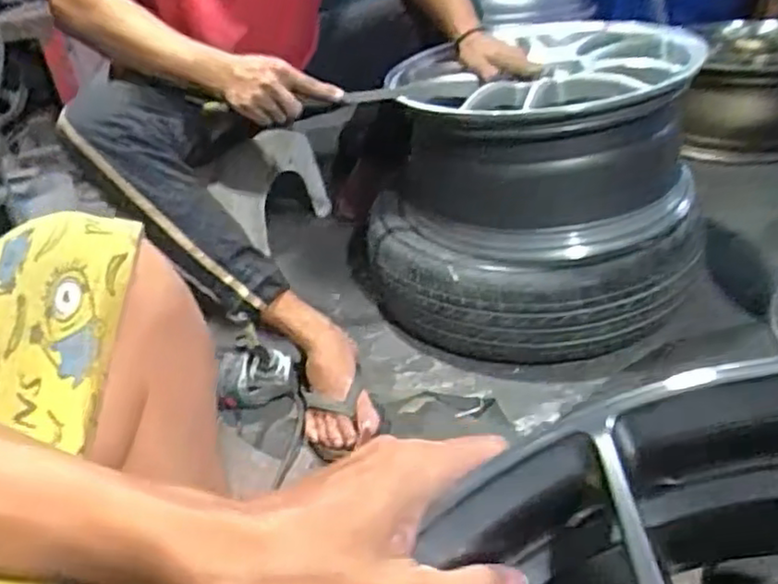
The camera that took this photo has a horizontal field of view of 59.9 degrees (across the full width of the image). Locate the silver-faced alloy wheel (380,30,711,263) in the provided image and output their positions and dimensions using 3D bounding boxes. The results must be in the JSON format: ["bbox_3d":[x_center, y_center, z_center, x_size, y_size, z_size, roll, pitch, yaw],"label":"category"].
[{"bbox_3d":[0.221,-0.232,0.994,0.406,0.217,0.381,0,33,10],"label":"silver-faced alloy wheel"}]

